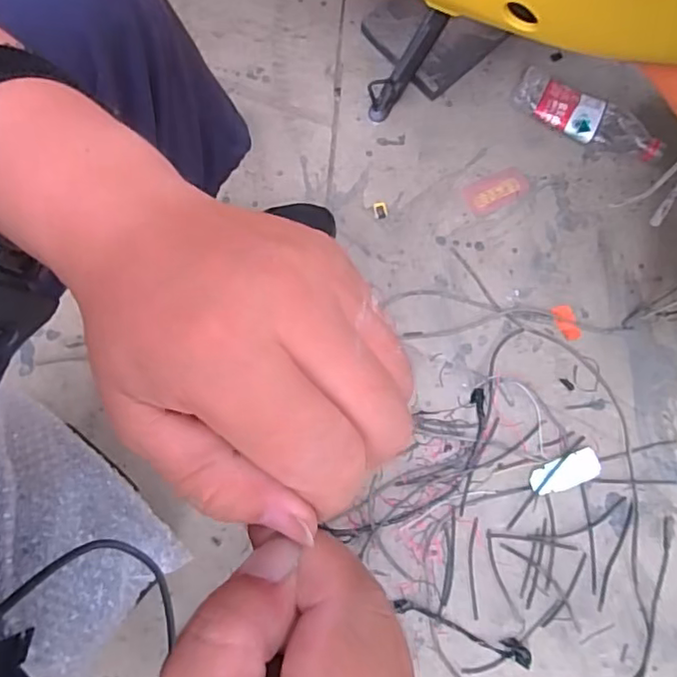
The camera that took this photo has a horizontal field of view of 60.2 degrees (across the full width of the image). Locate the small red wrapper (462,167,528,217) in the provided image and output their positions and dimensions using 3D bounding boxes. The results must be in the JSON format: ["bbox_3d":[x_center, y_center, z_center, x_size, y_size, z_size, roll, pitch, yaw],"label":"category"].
[{"bbox_3d":[0.222,-0.207,0.821,0.091,0.004,0.049,-22,79,-5],"label":"small red wrapper"}]

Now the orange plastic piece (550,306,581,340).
[{"bbox_3d":[0.309,-0.021,0.787,0.028,0.004,0.049,-18,79,-4],"label":"orange plastic piece"}]

